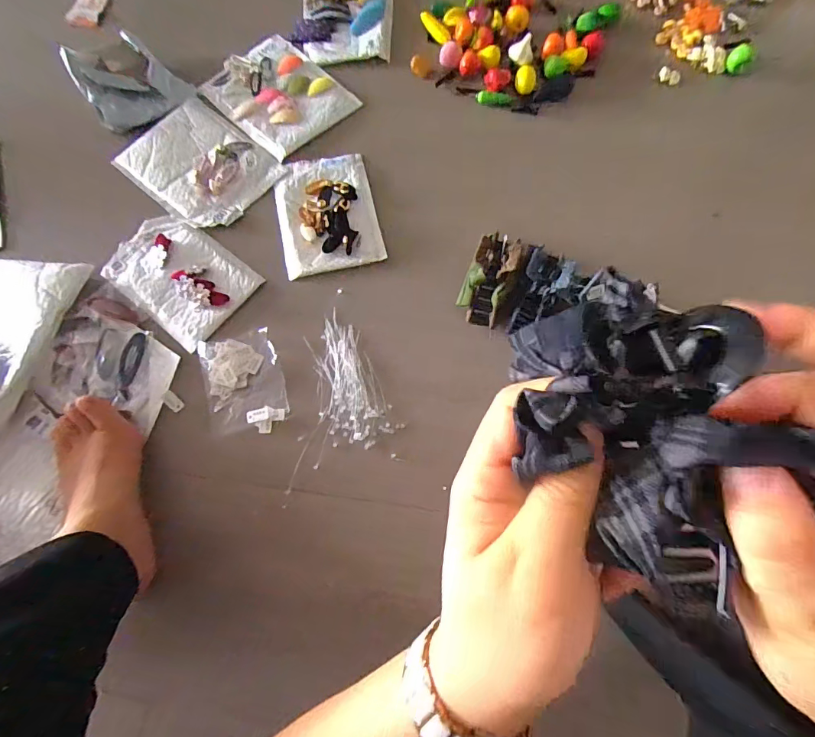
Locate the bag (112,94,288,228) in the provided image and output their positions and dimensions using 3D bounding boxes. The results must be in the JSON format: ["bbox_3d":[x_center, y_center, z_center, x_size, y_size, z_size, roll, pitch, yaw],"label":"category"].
[{"bbox_3d":[-0.284,-0.278,0.590,0.191,0.010,0.150,40,77,12],"label":"bag"}]

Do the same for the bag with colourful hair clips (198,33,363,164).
[{"bbox_3d":[-0.190,-0.403,0.621,0.154,0.015,0.196,-42,77,-12],"label":"bag with colourful hair clips"}]

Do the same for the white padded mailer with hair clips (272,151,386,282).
[{"bbox_3d":[-0.105,-0.205,0.561,0.124,0.009,0.173,-13,73,-4],"label":"white padded mailer with hair clips"}]

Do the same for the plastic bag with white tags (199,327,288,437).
[{"bbox_3d":[-0.186,0.015,0.489,0.083,0.010,0.118,-17,73,-5],"label":"plastic bag with white tags"}]

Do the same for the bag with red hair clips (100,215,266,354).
[{"bbox_3d":[-0.286,-0.120,0.529,0.179,0.017,0.120,37,76,11],"label":"bag with red hair clips"}]

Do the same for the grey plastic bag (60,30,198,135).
[{"bbox_3d":[-0.402,-0.417,0.610,0.124,0.032,0.161,-38,76,-11],"label":"grey plastic bag"}]

